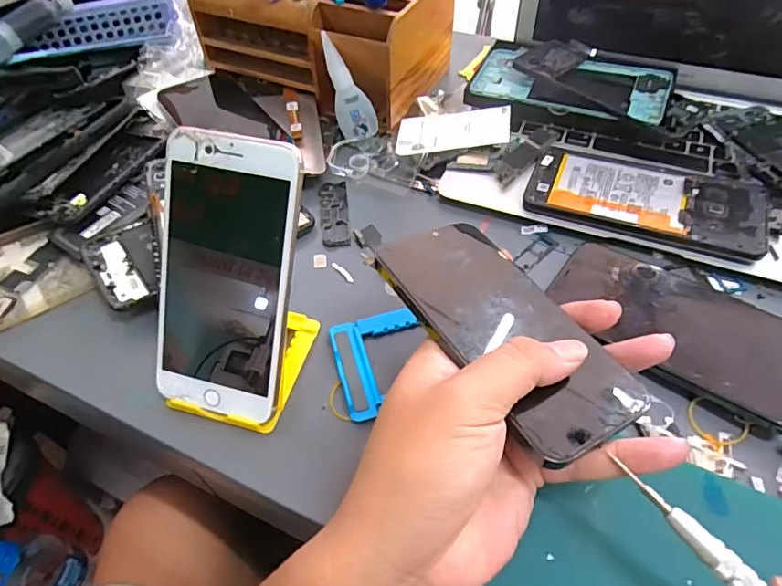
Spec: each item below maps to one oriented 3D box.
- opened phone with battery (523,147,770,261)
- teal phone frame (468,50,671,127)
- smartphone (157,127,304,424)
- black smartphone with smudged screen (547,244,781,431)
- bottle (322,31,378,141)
[{"bbox_3d":[0.191,-0.073,0.390,0.166,0.011,0.080,16,53,14],"label":"opened phone with battery"},{"bbox_3d":[0.160,-0.188,0.465,0.168,0.013,0.084,19,58,20],"label":"teal phone frame"},{"bbox_3d":[-0.091,-0.006,0.281,0.076,0.154,0.005,12,15,11],"label":"smartphone"},{"bbox_3d":[0.180,0.018,0.320,0.152,0.011,0.076,31,58,24],"label":"black smartphone with smudged screen"},{"bbox_3d":[-0.040,-0.179,0.451,0.028,0.088,0.019,-37,31,-25],"label":"bottle"}]

